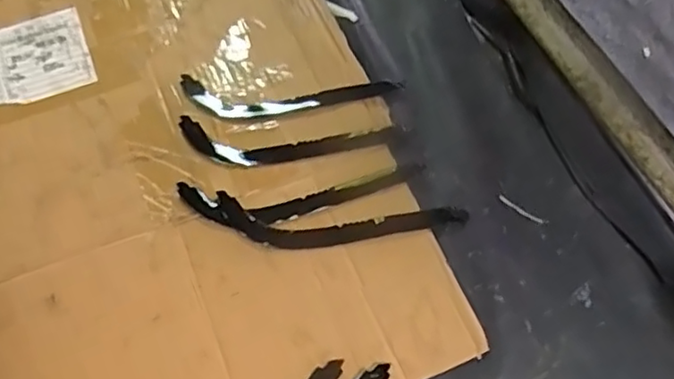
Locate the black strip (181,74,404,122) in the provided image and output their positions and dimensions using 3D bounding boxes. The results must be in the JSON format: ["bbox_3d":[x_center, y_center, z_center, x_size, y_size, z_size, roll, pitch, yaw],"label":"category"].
[{"bbox_3d":[-0.044,-0.087,0.610,0.209,0.008,0.051,0,63,0],"label":"black strip"}]

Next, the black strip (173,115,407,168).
[{"bbox_3d":[-0.040,-0.044,0.587,0.210,0.006,0.051,2,63,1],"label":"black strip"}]

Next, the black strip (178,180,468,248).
[{"bbox_3d":[-0.014,0.029,0.554,0.250,0.014,0.054,4,63,2],"label":"black strip"}]

